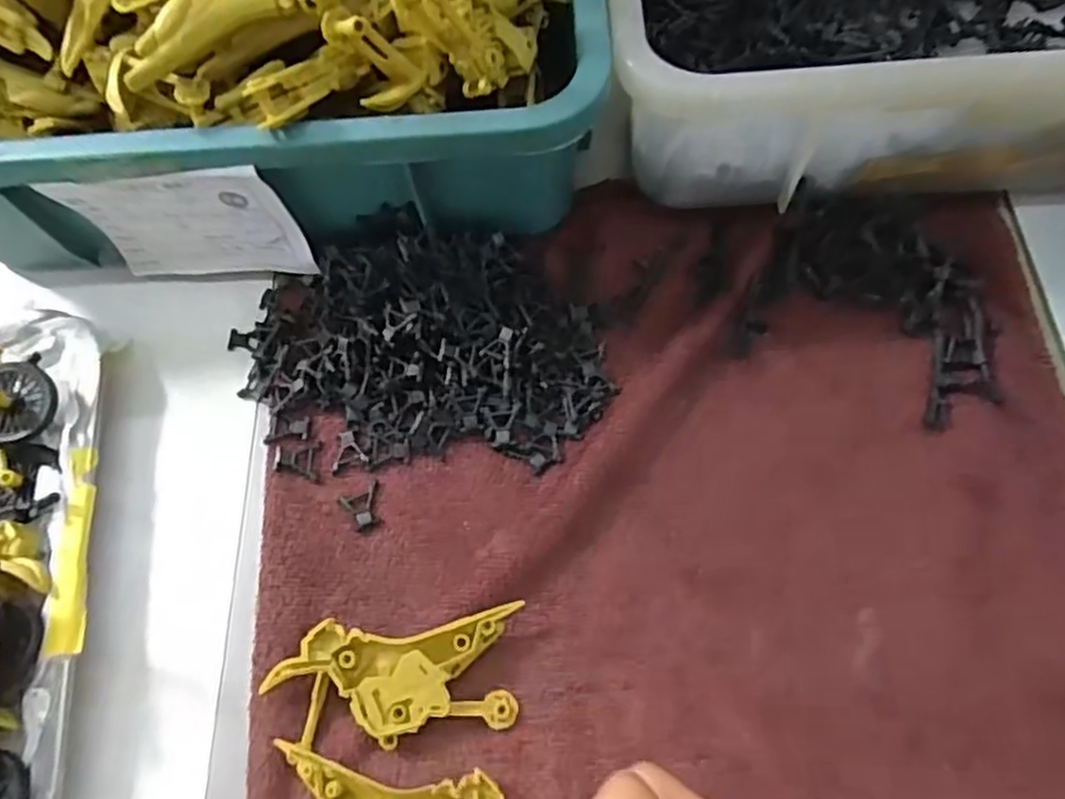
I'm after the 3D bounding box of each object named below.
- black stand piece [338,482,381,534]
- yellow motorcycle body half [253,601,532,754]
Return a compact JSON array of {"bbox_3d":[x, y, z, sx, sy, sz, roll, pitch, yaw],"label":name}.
[{"bbox_3d":[-0.078,0.051,0.327,0.019,0.004,0.021,-23,69,-7],"label":"black stand piece"},{"bbox_3d":[-0.056,0.115,0.293,0.097,0.012,0.047,-4,68,0],"label":"yellow motorcycle body half"}]

